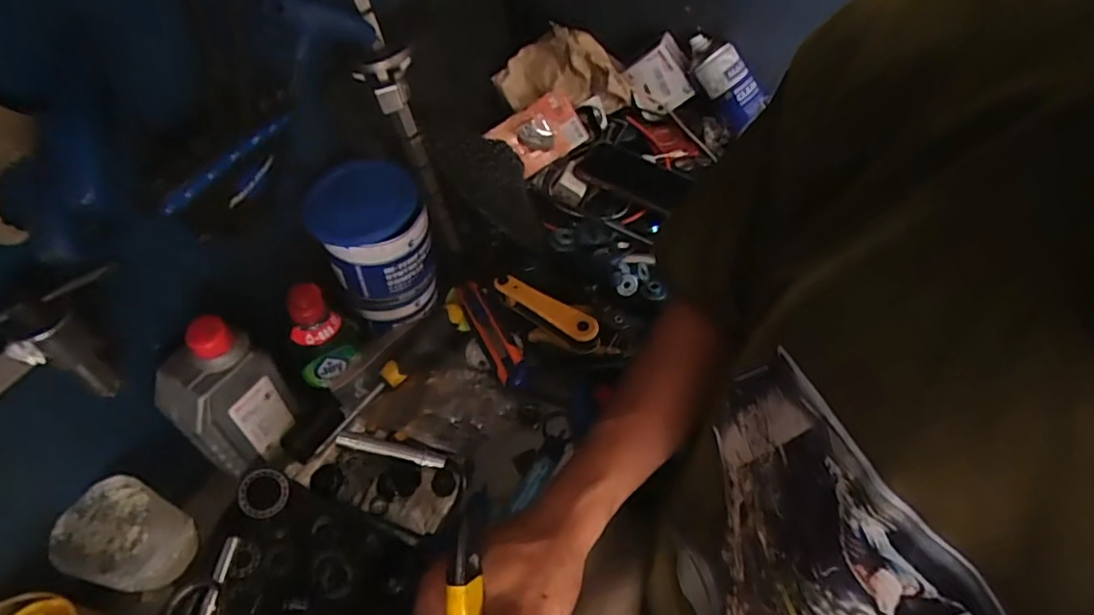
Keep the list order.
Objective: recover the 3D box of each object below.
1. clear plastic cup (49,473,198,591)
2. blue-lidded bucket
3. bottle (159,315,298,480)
[{"bbox_3d":[-0.336,0.184,0.470,0.060,0.080,0.071,7,53,4],"label":"clear plastic cup"},{"bbox_3d":[-0.164,-0.060,0.575,0.101,0.149,0.092,1,53,-1],"label":"blue-lidded bucket"},{"bbox_3d":[-0.272,0.083,0.505,0.055,0.171,0.083,29,57,19],"label":"bottle"}]

